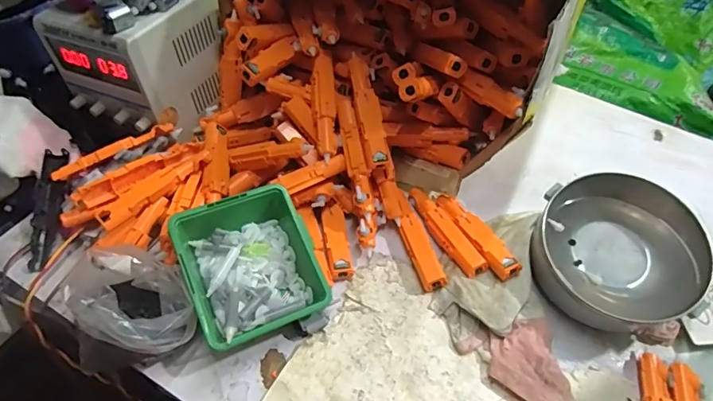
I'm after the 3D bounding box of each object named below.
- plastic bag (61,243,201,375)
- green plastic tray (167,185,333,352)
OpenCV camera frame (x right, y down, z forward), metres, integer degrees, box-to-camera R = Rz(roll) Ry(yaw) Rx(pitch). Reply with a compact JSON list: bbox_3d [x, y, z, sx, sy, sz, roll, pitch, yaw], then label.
[{"bbox_3d":[-0.186,0.089,0.393,0.098,0.077,0.081,-4,53,-8],"label":"plastic bag"},{"bbox_3d":[-0.097,0.061,0.425,0.115,0.060,0.128,-13,64,-29],"label":"green plastic tray"}]

